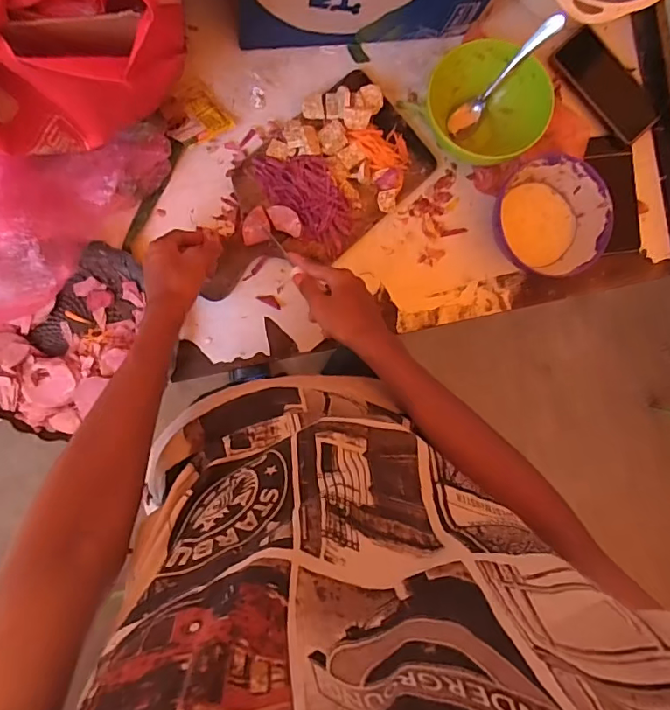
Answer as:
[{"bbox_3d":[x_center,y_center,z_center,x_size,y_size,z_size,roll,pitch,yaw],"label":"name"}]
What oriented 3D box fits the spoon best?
[{"bbox_3d":[0.215,-0.357,0.651,0.029,0.030,0.171,45,118,-5],"label":"spoon"}]

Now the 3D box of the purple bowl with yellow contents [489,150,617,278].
[{"bbox_3d":[0.280,-0.178,0.680,0.146,0.078,0.146,0,91,-9],"label":"purple bowl with yellow contents"}]

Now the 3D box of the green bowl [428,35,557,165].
[{"bbox_3d":[0.191,-0.322,0.655,0.150,0.058,0.148,0,89,-7],"label":"green bowl"}]

